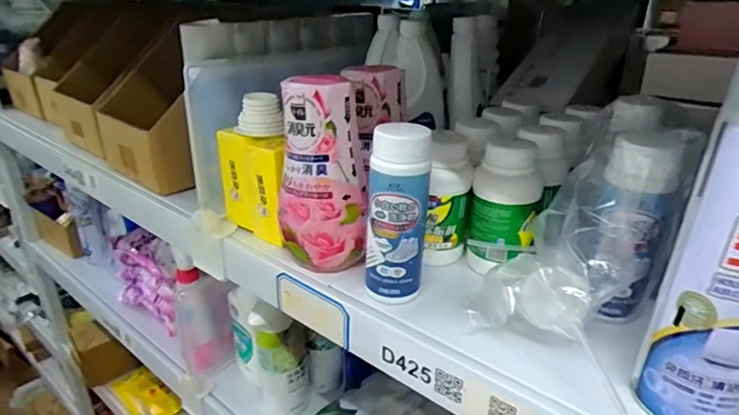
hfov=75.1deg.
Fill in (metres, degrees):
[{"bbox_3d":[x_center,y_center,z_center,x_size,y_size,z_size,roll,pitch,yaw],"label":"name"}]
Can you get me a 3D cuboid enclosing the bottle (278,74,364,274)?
[{"bbox_3d":[-0.046,-0.028,0.433,0.079,0.165,0.068,-1,25,-4],"label":"bottle"}]

